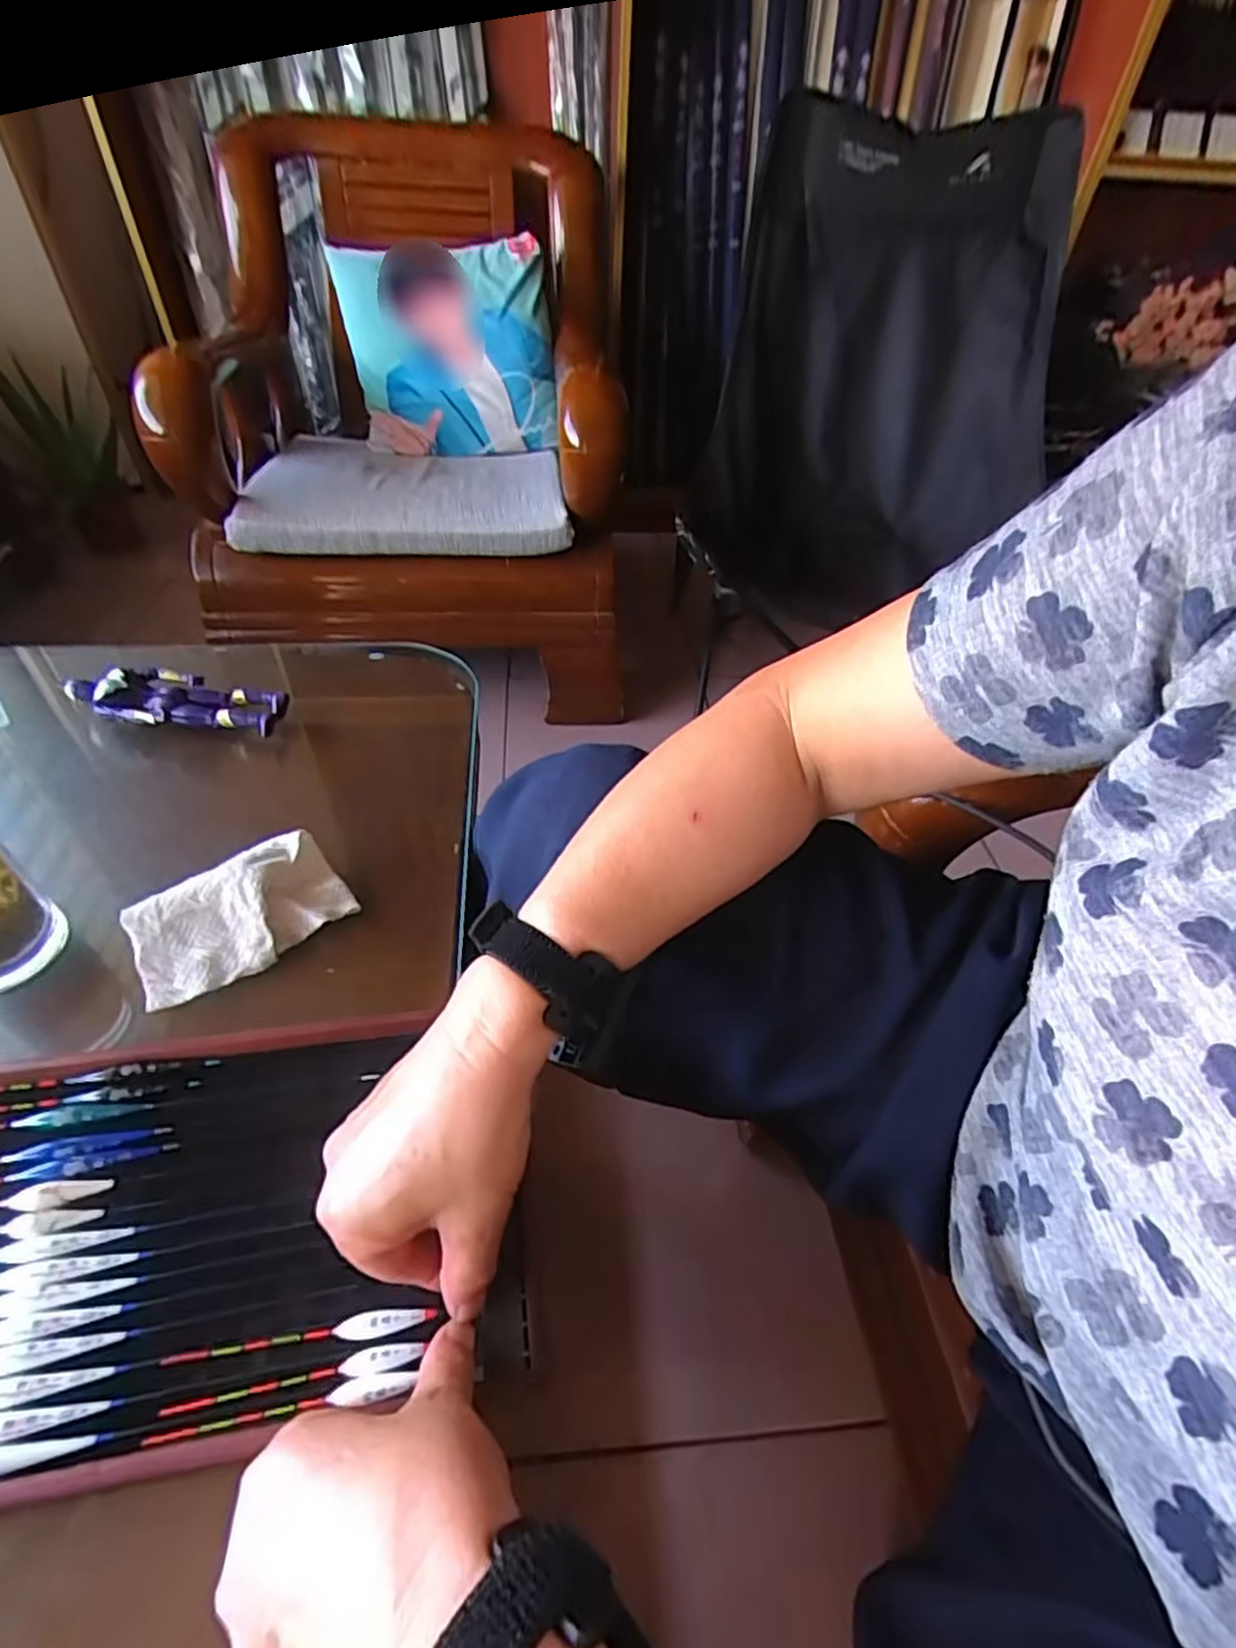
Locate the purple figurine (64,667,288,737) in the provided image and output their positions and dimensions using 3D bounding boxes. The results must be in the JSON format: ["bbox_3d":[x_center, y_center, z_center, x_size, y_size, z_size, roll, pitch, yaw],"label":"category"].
[{"bbox_3d":[-0.368,-0.104,0.586,0.164,0.029,0.063,6,45,1],"label":"purple figurine"}]

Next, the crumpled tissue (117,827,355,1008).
[{"bbox_3d":[-0.242,0.056,0.449,0.125,0.036,0.071,-32,56,-30],"label":"crumpled tissue"}]

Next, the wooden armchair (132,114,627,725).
[{"bbox_3d":[-0.377,-0.789,1.337,0.679,0.692,0.902,-2,46,-7],"label":"wooden armchair"}]

